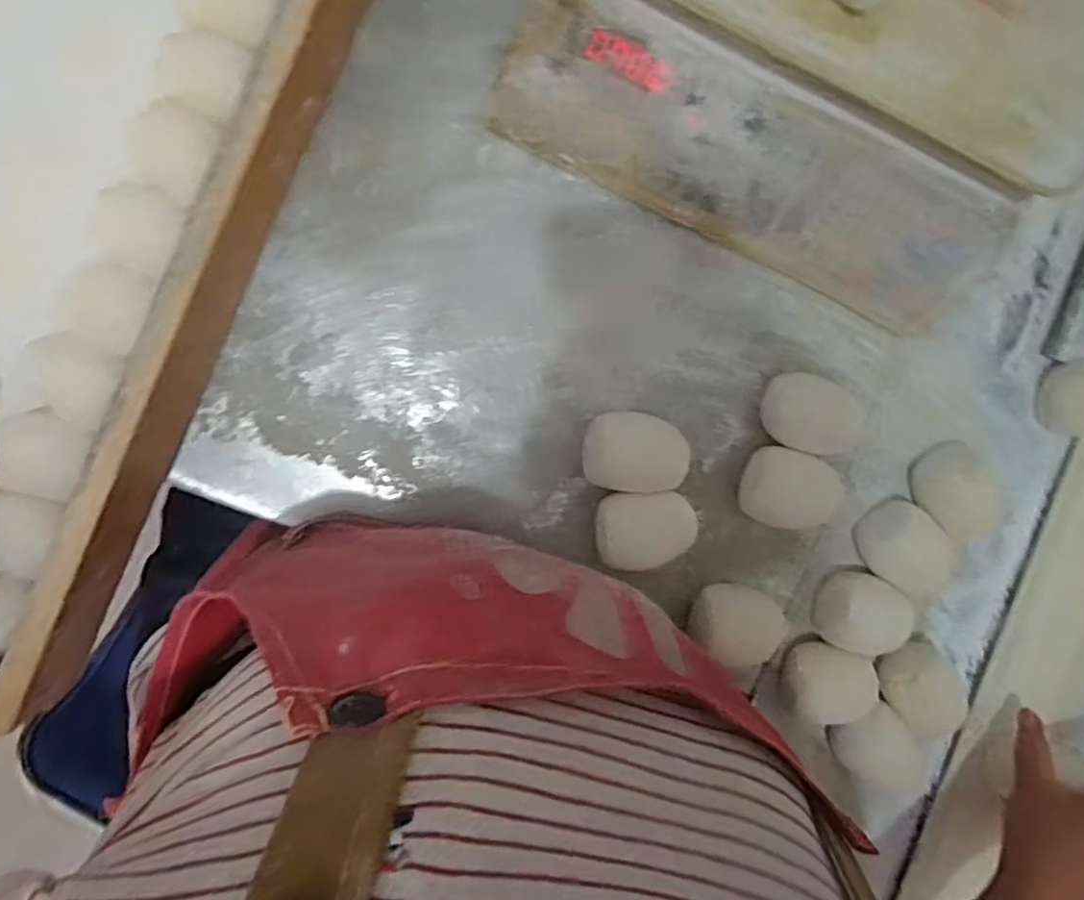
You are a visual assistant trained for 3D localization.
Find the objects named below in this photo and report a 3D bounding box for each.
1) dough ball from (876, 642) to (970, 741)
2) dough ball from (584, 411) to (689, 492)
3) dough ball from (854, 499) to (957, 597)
[{"bbox_3d":[0.277,0.173,0.511,0.063,0.047,0.057,30,90,-8],"label":"dough ball"},{"bbox_3d":[0.063,0.002,0.484,0.067,0.030,0.051,6,93,-7],"label":"dough ball"},{"bbox_3d":[0.257,0.070,0.501,0.070,0.034,0.049,36,90,-8],"label":"dough ball"}]

